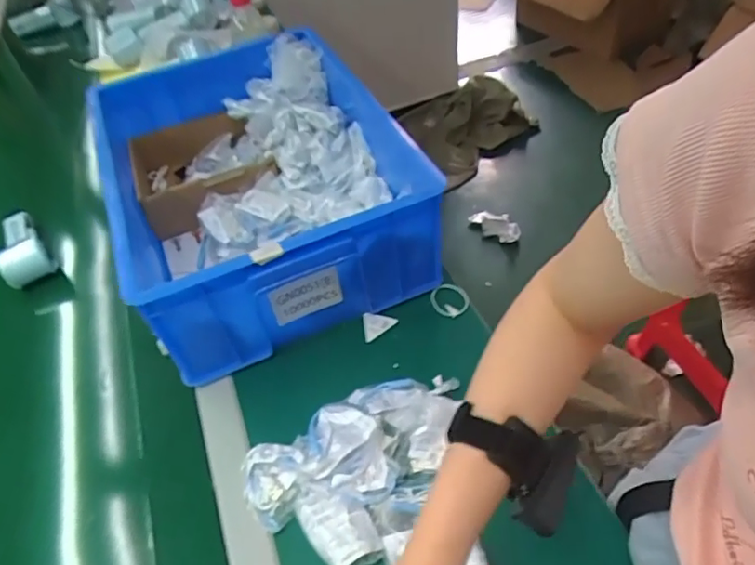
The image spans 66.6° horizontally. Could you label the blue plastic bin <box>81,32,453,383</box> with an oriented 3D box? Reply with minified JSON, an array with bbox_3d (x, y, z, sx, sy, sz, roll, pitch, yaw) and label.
[{"bbox_3d":[-0.158,-0.144,0.768,0.346,0.149,0.463,-21,49,-13],"label":"blue plastic bin"}]

